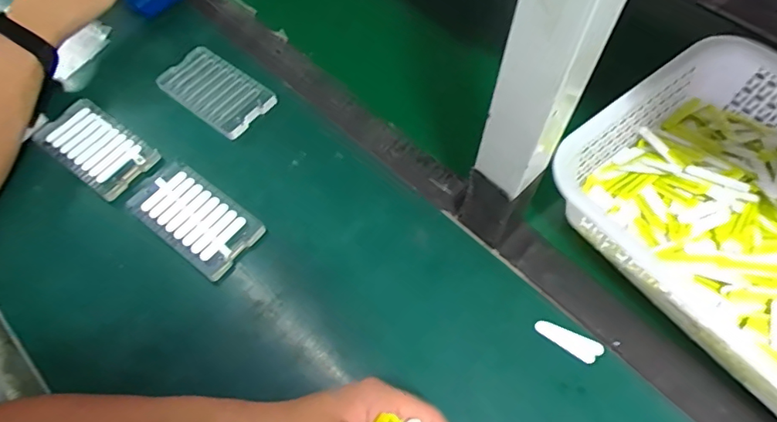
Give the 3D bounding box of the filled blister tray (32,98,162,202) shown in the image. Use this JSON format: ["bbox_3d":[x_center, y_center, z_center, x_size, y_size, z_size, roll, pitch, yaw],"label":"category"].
[{"bbox_3d":[-0.300,-0.066,0.521,0.123,0.009,0.069,32,66,18],"label":"filled blister tray"}]

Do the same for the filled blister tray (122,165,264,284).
[{"bbox_3d":[-0.184,0.007,0.481,0.122,0.015,0.068,32,66,18],"label":"filled blister tray"}]

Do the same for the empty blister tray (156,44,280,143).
[{"bbox_3d":[-0.190,-0.131,0.557,0.123,0.018,0.068,33,66,18],"label":"empty blister tray"}]

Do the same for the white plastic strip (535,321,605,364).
[{"bbox_3d":[0.149,0.107,0.422,0.054,0.004,0.019,26,72,15],"label":"white plastic strip"}]

